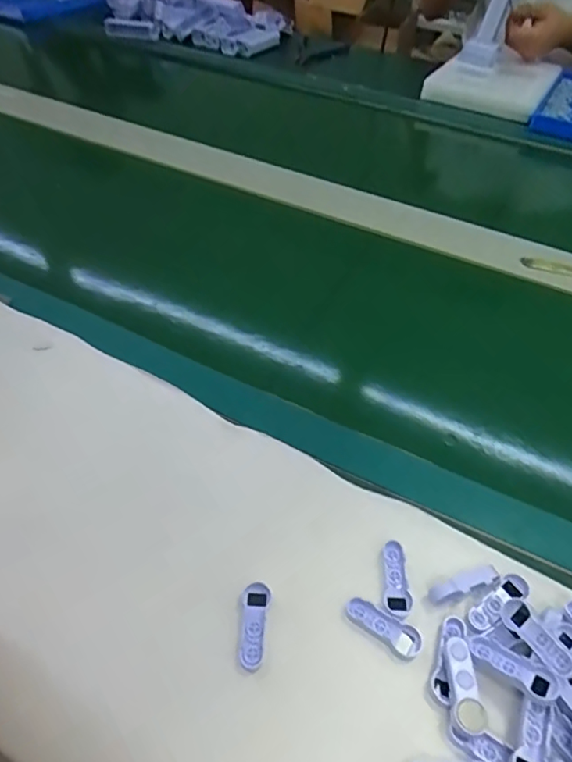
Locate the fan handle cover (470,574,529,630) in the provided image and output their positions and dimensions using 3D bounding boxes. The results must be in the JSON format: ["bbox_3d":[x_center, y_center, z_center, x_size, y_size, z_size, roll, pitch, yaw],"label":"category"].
[{"bbox_3d":[0.138,0.141,0.342,0.046,0.013,0.016,-27,54,-25],"label":"fan handle cover"}]

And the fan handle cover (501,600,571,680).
[{"bbox_3d":[0.151,0.153,0.317,0.015,0.012,0.048,-23,39,-20],"label":"fan handle cover"}]

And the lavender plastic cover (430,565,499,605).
[{"bbox_3d":[0.116,0.133,0.347,0.048,0.015,0.012,-16,50,-17],"label":"lavender plastic cover"}]

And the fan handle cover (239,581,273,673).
[{"bbox_3d":[-0.020,0.152,0.332,0.017,0.005,0.050,7,47,3],"label":"fan handle cover"}]

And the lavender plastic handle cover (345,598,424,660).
[{"bbox_3d":[0.061,0.155,0.334,0.050,0.006,0.017,23,50,17],"label":"lavender plastic handle cover"}]

